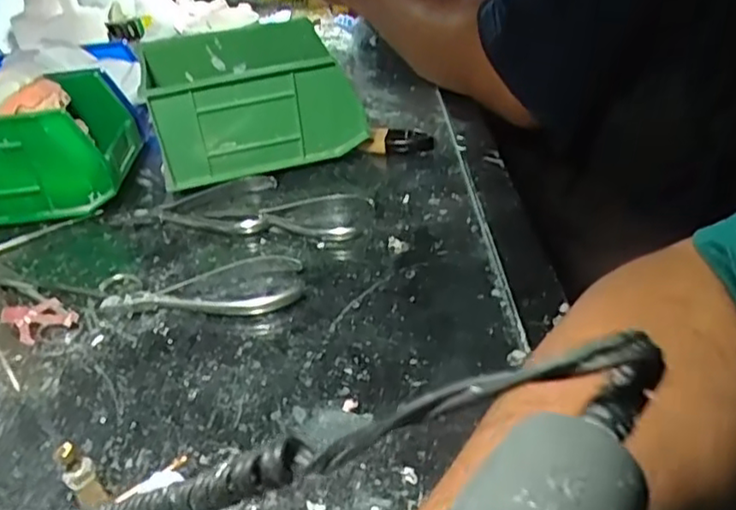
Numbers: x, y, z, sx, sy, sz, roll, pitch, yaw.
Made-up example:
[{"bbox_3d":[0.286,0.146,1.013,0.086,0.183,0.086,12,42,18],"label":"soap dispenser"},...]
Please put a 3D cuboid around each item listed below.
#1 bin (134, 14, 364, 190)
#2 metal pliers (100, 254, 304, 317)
[{"bbox_3d":[-0.094,-0.126,0.567,0.167,0.104,0.114,-11,33,-8],"label":"bin"},{"bbox_3d":[-0.102,0.017,0.431,0.121,0.011,0.059,0,33,9],"label":"metal pliers"}]

